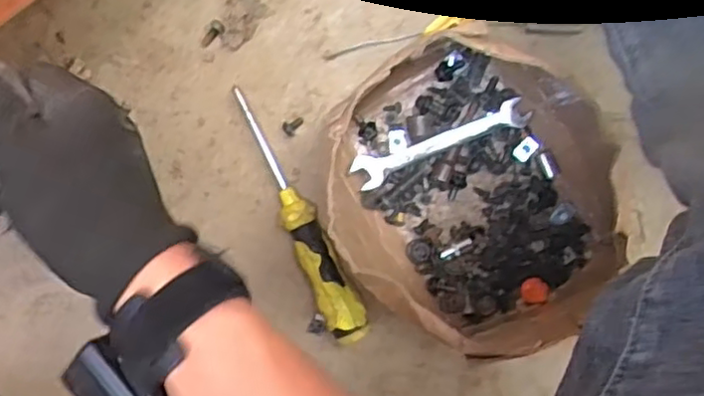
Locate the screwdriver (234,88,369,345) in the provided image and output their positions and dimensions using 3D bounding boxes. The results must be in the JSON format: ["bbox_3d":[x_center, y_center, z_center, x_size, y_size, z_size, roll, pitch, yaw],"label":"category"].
[{"bbox_3d":[-0.041,0.014,0.493,0.028,0.028,0.197,-27,90,3],"label":"screwdriver"}]

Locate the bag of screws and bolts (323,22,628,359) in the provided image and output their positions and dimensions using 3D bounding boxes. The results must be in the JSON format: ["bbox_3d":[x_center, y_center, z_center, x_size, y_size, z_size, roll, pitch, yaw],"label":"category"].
[{"bbox_3d":[0.086,-0.009,0.450,0.193,0.097,0.204,-32,90,3],"label":"bag of screws and bolts"}]

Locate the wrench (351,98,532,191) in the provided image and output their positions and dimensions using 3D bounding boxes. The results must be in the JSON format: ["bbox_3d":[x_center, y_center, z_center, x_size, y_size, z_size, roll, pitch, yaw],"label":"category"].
[{"bbox_3d":[0.064,-0.040,0.483,0.128,0.008,0.024,-22,91,3],"label":"wrench"}]

